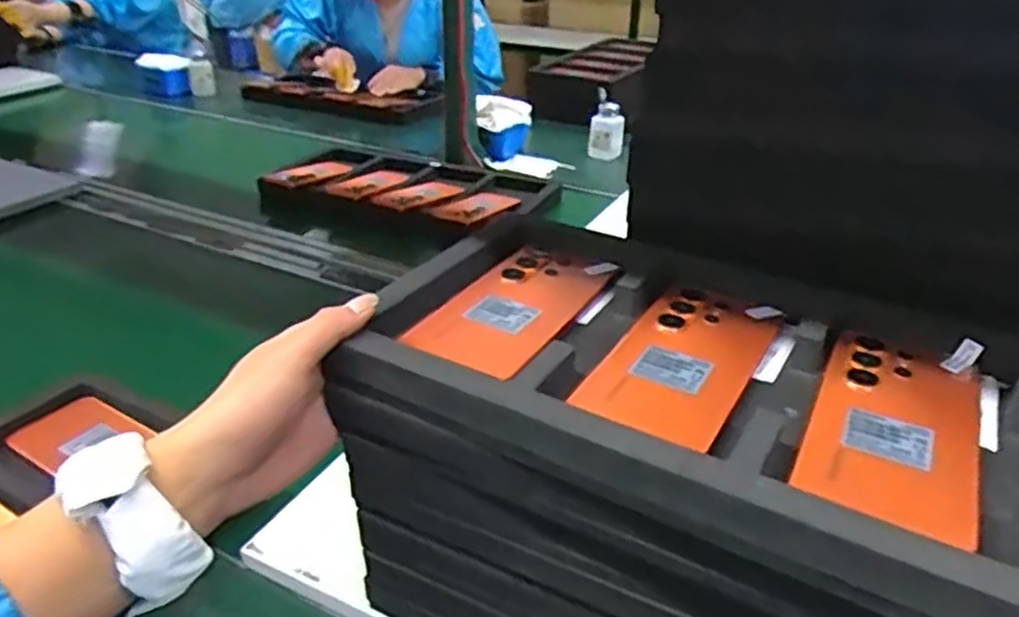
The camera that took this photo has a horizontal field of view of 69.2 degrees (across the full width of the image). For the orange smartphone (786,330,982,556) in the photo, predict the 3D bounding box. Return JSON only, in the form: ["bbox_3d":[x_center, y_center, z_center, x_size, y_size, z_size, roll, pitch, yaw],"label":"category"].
[{"bbox_3d":[0.199,0.059,0.381,0.077,0.009,0.151,17,35,26],"label":"orange smartphone"}]

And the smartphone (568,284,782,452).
[{"bbox_3d":[0.102,0.027,0.430,0.076,0.009,0.147,18,35,27],"label":"smartphone"}]

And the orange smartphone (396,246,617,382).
[{"bbox_3d":[0.007,-0.002,0.477,0.080,0.013,0.152,18,35,27],"label":"orange smartphone"}]

